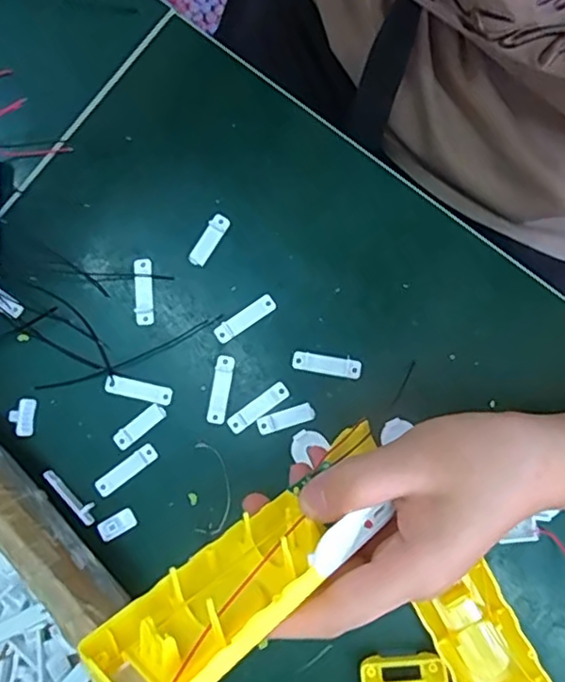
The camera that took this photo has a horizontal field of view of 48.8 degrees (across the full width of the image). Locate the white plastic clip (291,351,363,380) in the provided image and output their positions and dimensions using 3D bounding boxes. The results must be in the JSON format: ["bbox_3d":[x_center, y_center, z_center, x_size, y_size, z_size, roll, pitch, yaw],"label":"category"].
[{"bbox_3d":[0.024,0.012,0.339,0.038,0.004,0.011,11,80,2],"label":"white plastic clip"}]

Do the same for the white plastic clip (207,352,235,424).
[{"bbox_3d":[-0.034,0.026,0.341,0.010,0.004,0.038,10,80,2],"label":"white plastic clip"}]

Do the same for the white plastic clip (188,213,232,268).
[{"bbox_3d":[-0.041,-0.057,0.349,0.011,0.004,0.032,31,81,5],"label":"white plastic clip"}]

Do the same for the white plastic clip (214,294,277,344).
[{"bbox_3d":[-0.021,-0.012,0.343,0.037,0.004,0.010,-34,82,-6],"label":"white plastic clip"}]

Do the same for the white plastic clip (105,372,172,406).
[{"bbox_3d":[-0.080,0.026,0.342,0.037,0.004,0.011,15,80,3],"label":"white plastic clip"}]

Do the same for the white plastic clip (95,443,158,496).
[{"bbox_3d":[-0.085,0.070,0.337,0.037,0.004,0.011,-36,82,-6],"label":"white plastic clip"}]

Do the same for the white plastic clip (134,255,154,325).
[{"bbox_3d":[-0.078,-0.028,0.348,0.010,0.004,0.038,-4,80,-1],"label":"white plastic clip"}]

